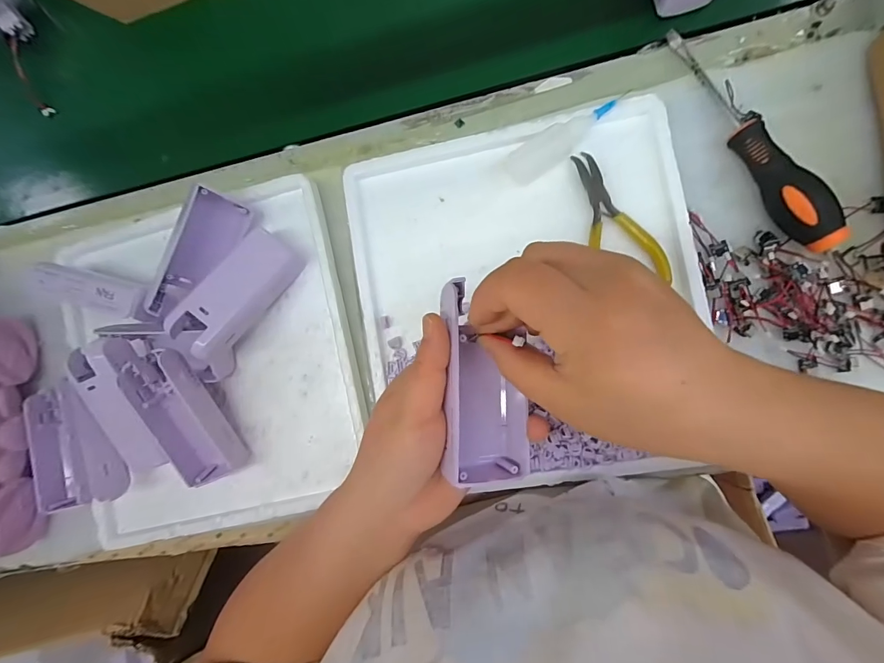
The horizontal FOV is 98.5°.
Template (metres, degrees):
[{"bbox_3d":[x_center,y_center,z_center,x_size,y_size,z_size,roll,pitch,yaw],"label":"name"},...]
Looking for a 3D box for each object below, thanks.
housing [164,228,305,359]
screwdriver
[{"bbox_3d":[-0.162,-0.032,0.304,0.042,0.032,0.109,34,71,6],"label":"housing"},{"bbox_3d":[0.231,-0.149,0.277,0.027,0.031,0.196,-24,87,5],"label":"screwdriver"}]

